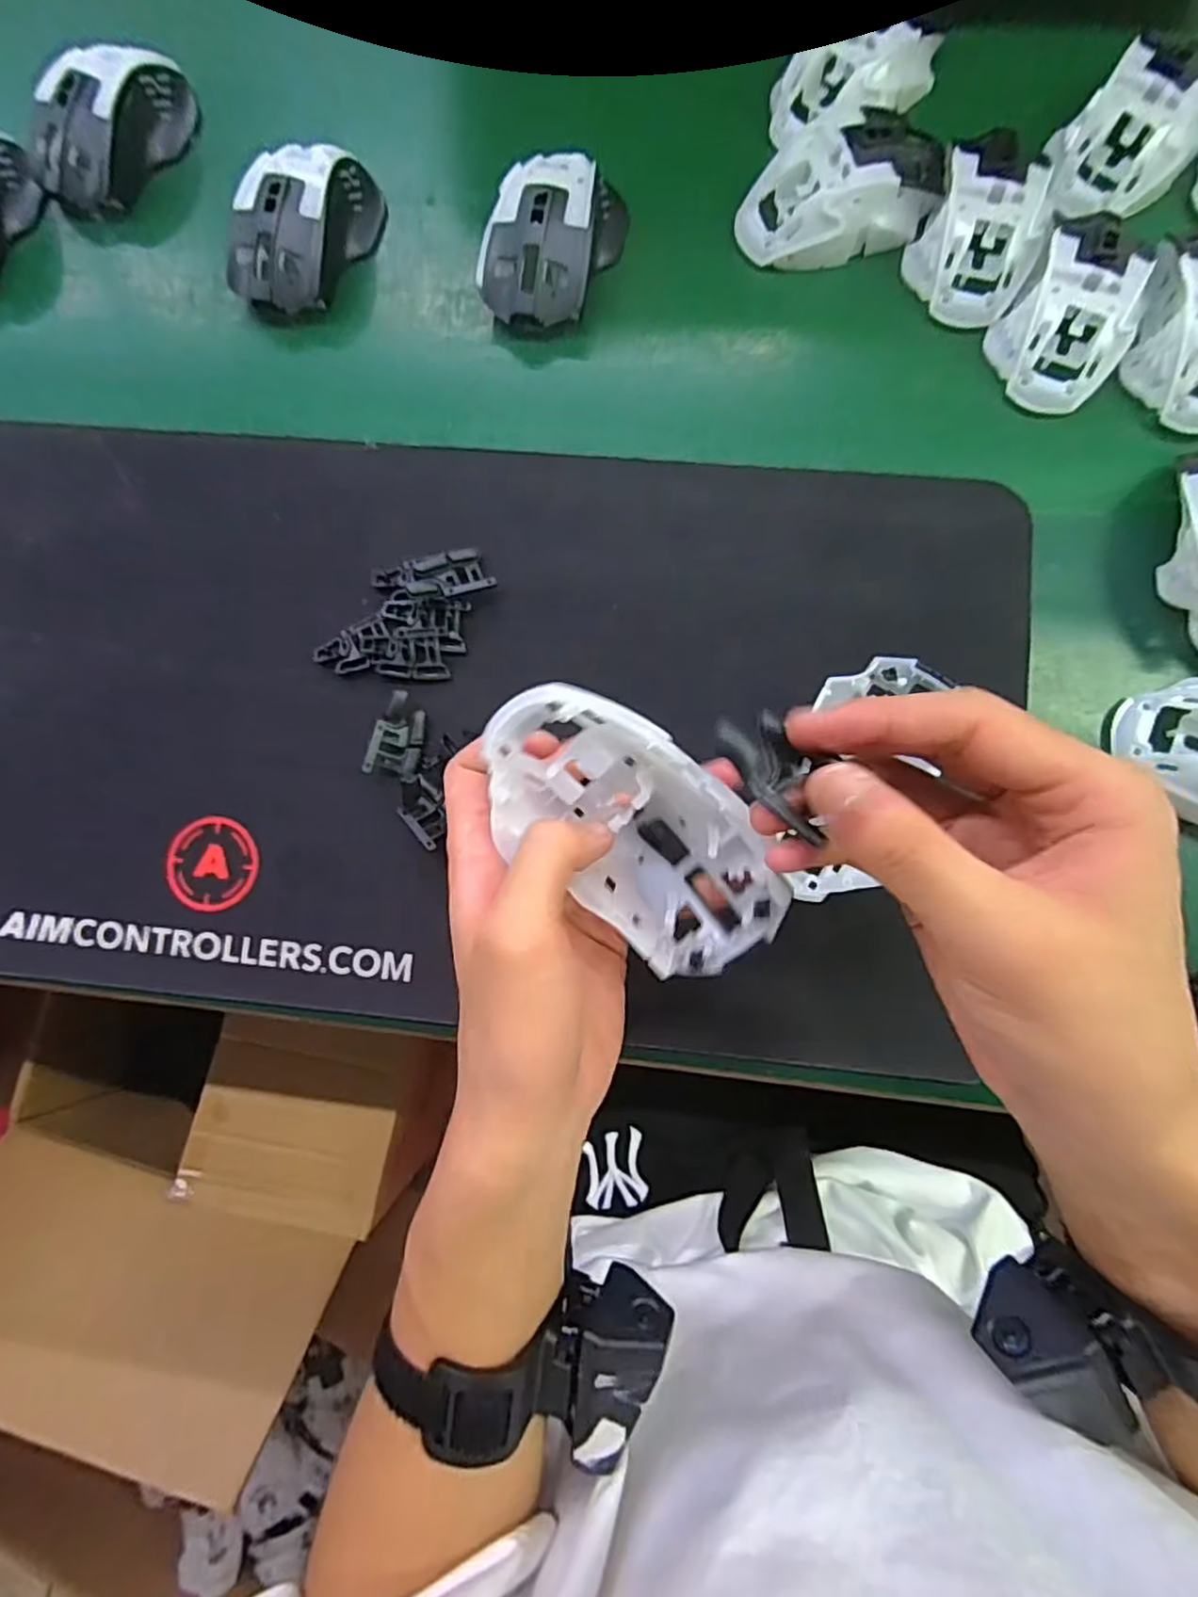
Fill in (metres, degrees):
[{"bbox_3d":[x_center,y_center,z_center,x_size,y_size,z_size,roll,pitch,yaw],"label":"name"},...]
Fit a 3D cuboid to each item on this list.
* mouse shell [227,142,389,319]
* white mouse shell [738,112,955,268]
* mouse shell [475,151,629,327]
[{"bbox_3d":[-0.170,-0.331,0.394,0.060,0.035,0.111,29,85,7],"label":"mouse shell"},{"bbox_3d":[0.137,-0.337,0.378,0.113,0.032,0.059,-17,81,1],"label":"white mouse shell"},{"bbox_3d":[-0.026,-0.310,0.383,0.062,0.034,0.096,19,83,6],"label":"mouse shell"}]

